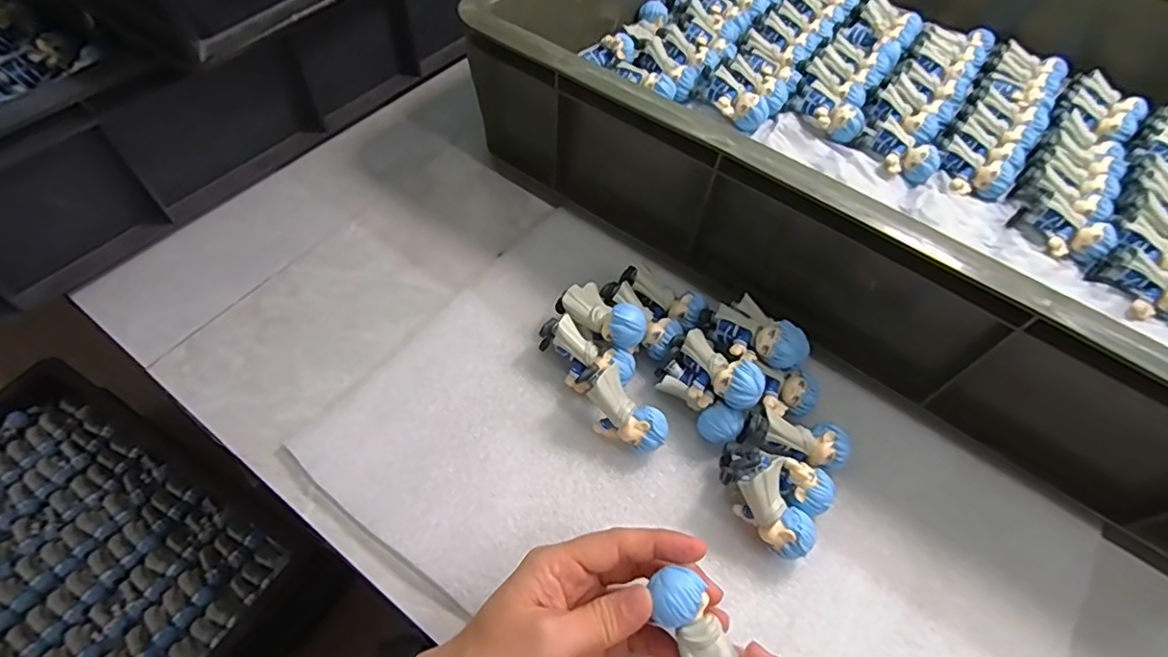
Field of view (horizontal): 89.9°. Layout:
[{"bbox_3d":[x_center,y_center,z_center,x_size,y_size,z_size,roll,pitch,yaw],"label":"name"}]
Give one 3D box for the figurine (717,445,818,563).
[{"bbox_3d":[0.100,0.092,0.320,0.028,0.035,0.066,-30,83,-19],"label":"figurine"}]

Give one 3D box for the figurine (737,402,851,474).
[{"bbox_3d":[0.125,0.068,0.352,0.061,0.029,0.026,17,60,7],"label":"figurine"}]

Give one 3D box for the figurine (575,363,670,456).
[{"bbox_3d":[0.021,0.048,0.348,0.061,0.028,0.027,47,65,-5],"label":"figurine"}]

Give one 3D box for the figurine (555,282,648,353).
[{"bbox_3d":[0.014,-0.005,0.379,0.059,0.037,0.030,31,62,30],"label":"figurine"}]

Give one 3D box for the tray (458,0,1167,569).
[{"bbox_3d":[0.280,-0.174,0.451,0.591,0.124,0.447,34,62,17],"label":"tray"}]

